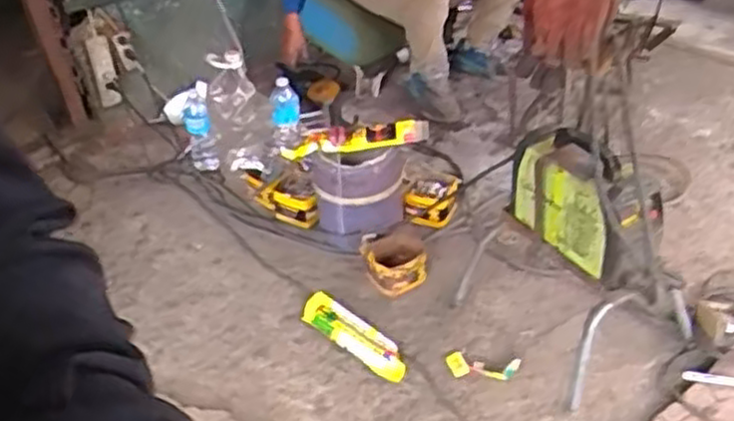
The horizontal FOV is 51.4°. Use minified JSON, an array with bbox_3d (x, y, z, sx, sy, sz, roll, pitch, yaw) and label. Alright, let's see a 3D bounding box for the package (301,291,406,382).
[{"bbox_3d":[-0.026,0.271,1.648,0.300,0.034,0.085,26,48,33],"label":"package"}]

